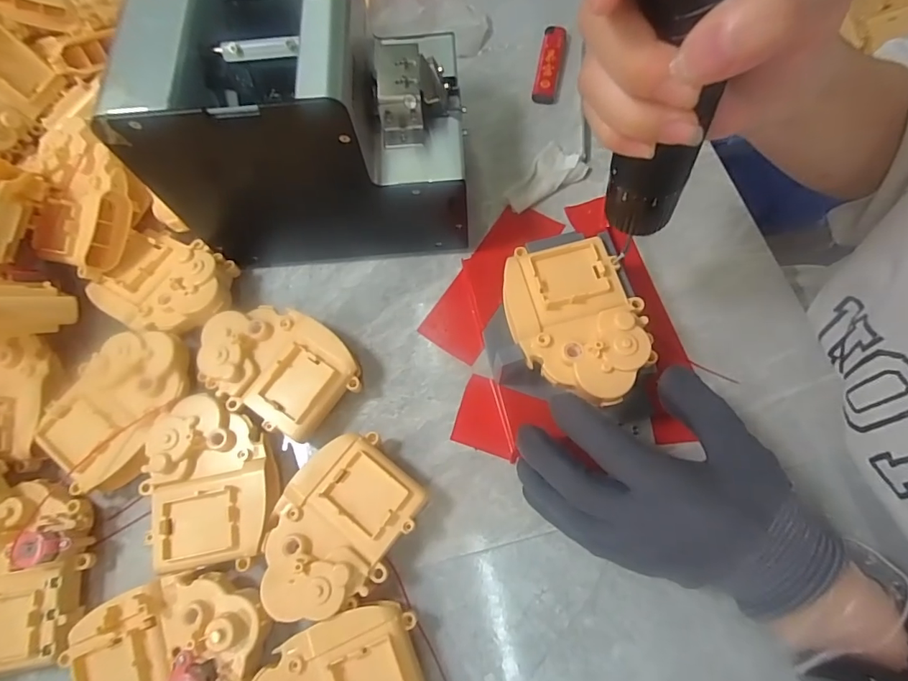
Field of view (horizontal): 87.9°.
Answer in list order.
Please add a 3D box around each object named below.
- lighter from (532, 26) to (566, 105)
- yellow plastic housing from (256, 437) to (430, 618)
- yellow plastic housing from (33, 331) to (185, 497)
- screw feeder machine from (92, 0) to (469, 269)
[{"bbox_3d":[0.082,-0.238,0.406,0.020,0.016,0.074,11,71,7],"label":"lighter"},{"bbox_3d":[-0.067,0.109,0.275,0.069,0.035,0.097,30,75,13],"label":"yellow plastic housing"},{"bbox_3d":[-0.215,0.040,0.299,0.066,0.023,0.098,21,73,10],"label":"yellow plastic housing"},{"bbox_3d":[-0.091,-0.142,0.307,0.187,0.142,0.130,-7,70,1],"label":"screw feeder machine"}]

